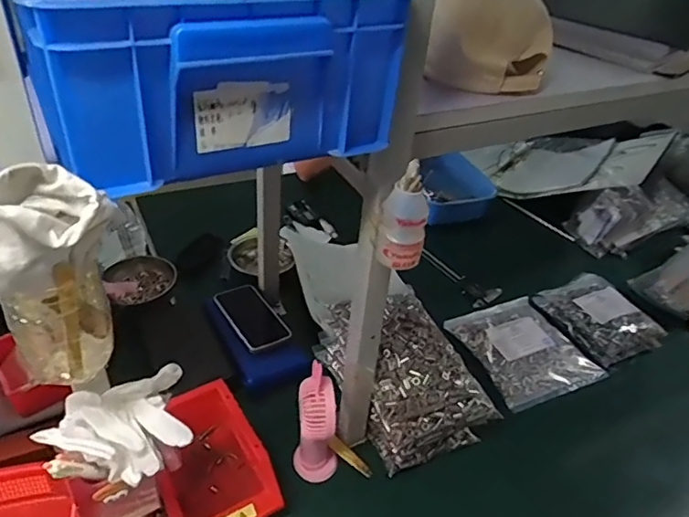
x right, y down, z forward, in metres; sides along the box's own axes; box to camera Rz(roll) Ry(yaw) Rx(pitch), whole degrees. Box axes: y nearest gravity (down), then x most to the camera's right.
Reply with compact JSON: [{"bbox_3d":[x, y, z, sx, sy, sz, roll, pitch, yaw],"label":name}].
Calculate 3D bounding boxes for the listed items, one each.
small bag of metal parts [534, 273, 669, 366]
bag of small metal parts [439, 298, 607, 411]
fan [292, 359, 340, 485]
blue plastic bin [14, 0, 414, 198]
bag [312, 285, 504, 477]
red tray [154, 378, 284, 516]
[{"bbox_3d":[0.447,0.095,0.968,0.123,0.052,0.175,-12,39,-20],"label":"small bag of metal parts"},{"bbox_3d":[0.303,0.146,0.930,0.176,0.035,0.206,-10,39,-18],"label":"bag of small metal parts"},{"bbox_3d":[-0.037,0.216,0.709,0.057,0.145,0.072,2,37,-2],"label":"fan"},{"bbox_3d":[-0.135,-0.205,0.493,0.256,0.119,0.352,-12,38,-22],"label":"blue plastic bin"},{"bbox_3d":[0.080,0.168,0.792,0.148,0.132,0.230,-15,40,-23],"label":"bag"},{"bbox_3d":[-0.174,0.259,0.698,0.122,0.074,0.191,-17,41,-25],"label":"red tray"}]

